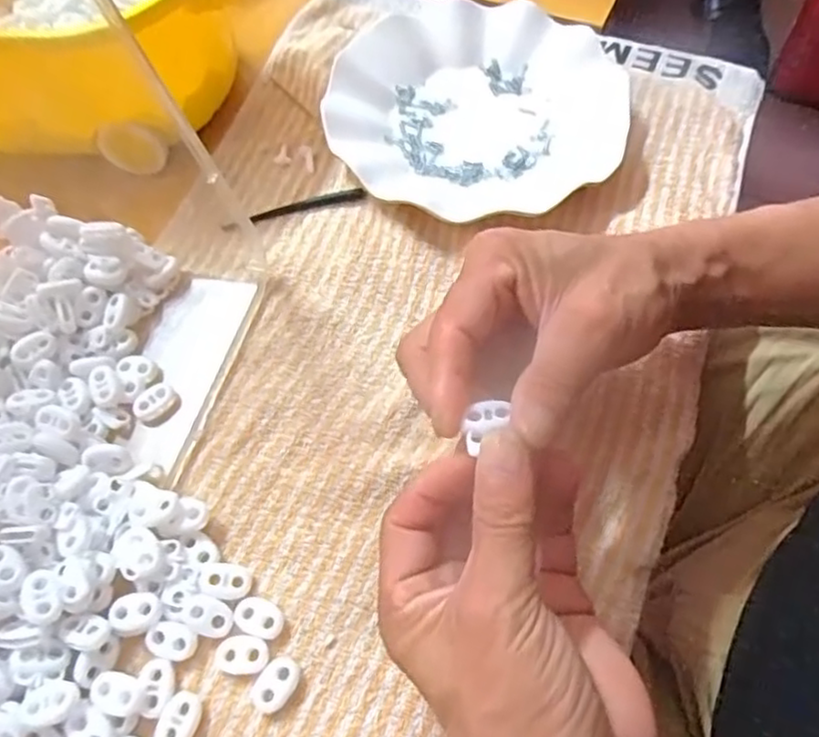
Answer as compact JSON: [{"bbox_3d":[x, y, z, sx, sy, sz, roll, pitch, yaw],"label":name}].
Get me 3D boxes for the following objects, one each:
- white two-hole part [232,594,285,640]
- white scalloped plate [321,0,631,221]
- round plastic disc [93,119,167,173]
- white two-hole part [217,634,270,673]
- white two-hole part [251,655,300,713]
[{"bbox_3d":[-0.066,0.109,0.299,0.022,0.004,0.015,20,65,14],"label":"white two-hole part"},{"bbox_3d":[0.043,-0.174,0.438,0.179,0.025,0.179,-2,62,3],"label":"white scalloped plate"},{"bbox_3d":[-0.172,-0.137,0.421,0.039,0.037,0.005,-6,61,1],"label":"round plastic disc"},{"bbox_3d":[-0.072,0.122,0.292,0.022,0.004,0.015,4,62,6],"label":"white two-hole part"},{"bbox_3d":[-0.056,0.133,0.288,0.015,0.006,0.022,30,68,18],"label":"white two-hole part"}]

